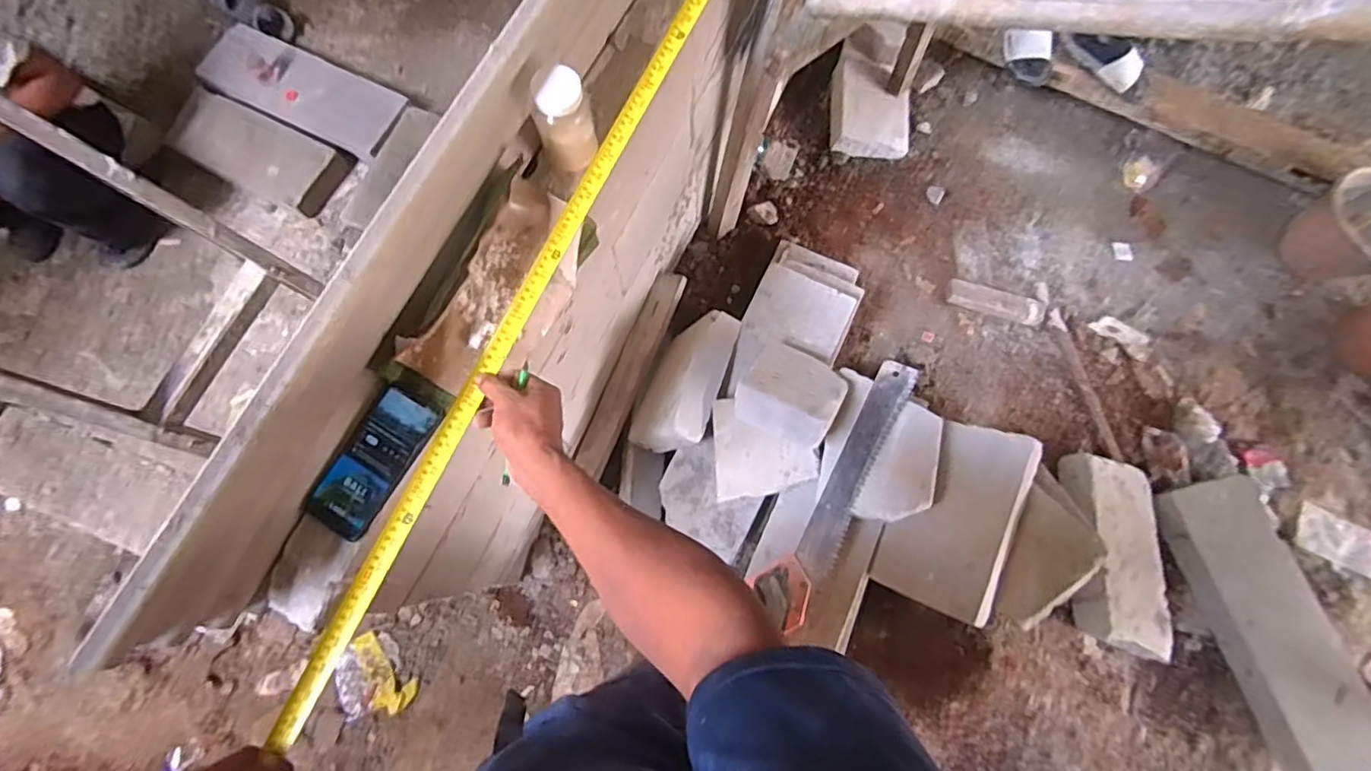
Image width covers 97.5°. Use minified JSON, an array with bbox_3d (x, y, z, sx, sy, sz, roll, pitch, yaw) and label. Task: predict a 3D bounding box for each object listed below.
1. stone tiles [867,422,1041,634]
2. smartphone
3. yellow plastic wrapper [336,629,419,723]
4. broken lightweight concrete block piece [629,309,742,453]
[{"bbox_3d":[0.480,0.230,1.079,0.201,0.037,0.331,18,87,34],"label":"stone tiles"},{"bbox_3d":[-0.334,0.079,0.638,0.084,0.007,0.157,29,76,7],"label":"smartphone"},{"bbox_3d":[-0.711,0.672,1.354,0.189,0.017,0.143,39,77,9],"label":"yellow plastic wrapper"},{"bbox_3d":[-0.002,-0.007,1.230,0.085,0.197,0.291,25,75,-21],"label":"broken lightweight concrete block piece"}]

